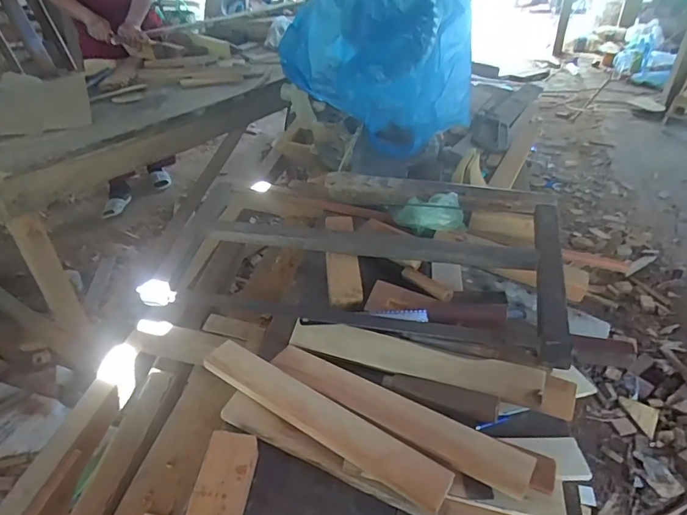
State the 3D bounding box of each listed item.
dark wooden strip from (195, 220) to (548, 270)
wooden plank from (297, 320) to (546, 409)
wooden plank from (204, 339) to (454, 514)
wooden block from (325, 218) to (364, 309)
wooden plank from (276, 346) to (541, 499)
[{"bbox_3d":[0.030,-0.028,0.752,0.510,0.042,0.033,8,37,10],"label":"dark wooden strip"},{"bbox_3d":[0.084,0.127,0.610,0.315,0.009,0.045,10,59,17],"label":"wooden plank"},{"bbox_3d":[-0.029,0.180,0.554,0.317,0.011,0.049,23,49,23],"label":"wooden plank"},{"bbox_3d":[-0.002,-0.002,0.759,0.048,0.028,0.200,-2,37,-3],"label":"wooden block"},{"bbox_3d":[0.054,0.179,0.560,0.315,0.016,0.049,20,41,25],"label":"wooden plank"}]

